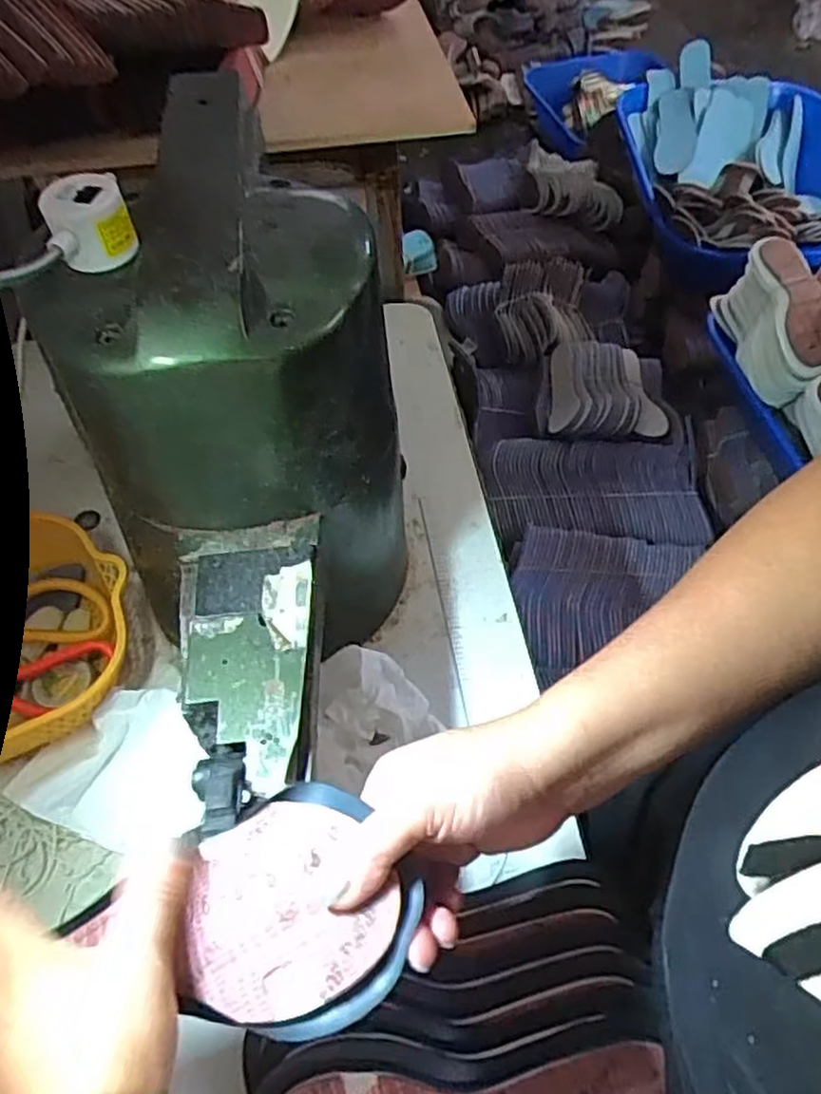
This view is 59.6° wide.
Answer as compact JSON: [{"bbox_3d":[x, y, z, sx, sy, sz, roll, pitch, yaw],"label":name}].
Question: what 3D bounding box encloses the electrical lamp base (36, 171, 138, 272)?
[{"bbox_3d":[-0.167,-0.168,0.372,0.041,0.035,0.030,-21,56,-13],"label":"electrical lamp base"}]

